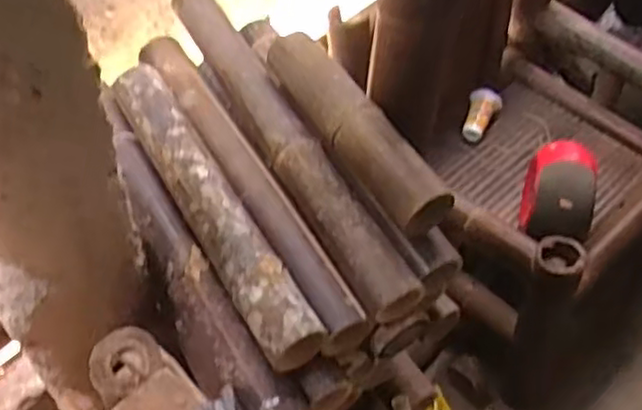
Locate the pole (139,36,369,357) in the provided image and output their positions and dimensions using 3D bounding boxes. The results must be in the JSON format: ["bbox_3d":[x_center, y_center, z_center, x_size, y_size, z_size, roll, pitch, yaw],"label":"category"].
[{"bbox_3d":[-0.102,-0.039,0.899,0.062,0.058,0.517,-25,59,-19],"label":"pole"}]

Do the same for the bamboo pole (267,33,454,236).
[{"bbox_3d":[0.035,-0.099,0.847,0.064,0.058,0.317,-26,60,-20],"label":"bamboo pole"}]

